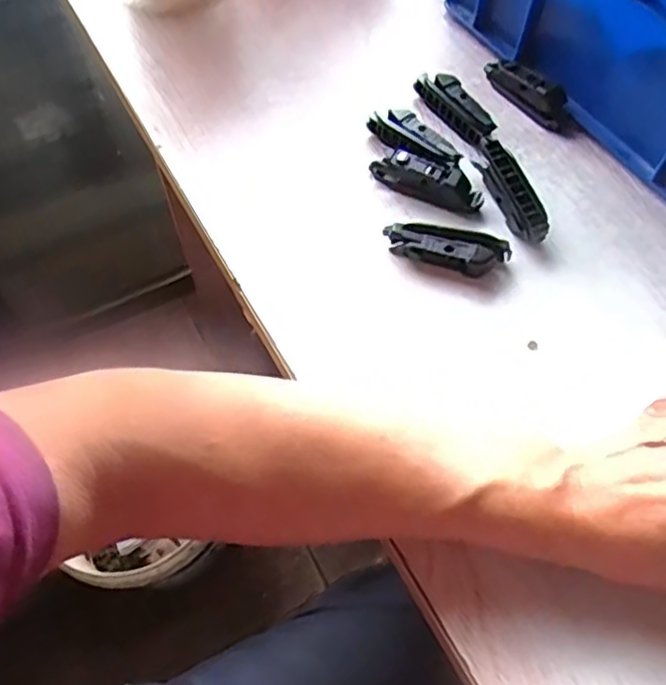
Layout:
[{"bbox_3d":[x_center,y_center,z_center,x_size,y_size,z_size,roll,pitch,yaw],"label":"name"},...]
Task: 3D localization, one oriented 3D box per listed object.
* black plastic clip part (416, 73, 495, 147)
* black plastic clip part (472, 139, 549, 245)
[{"bbox_3d":[0.090,-0.169,0.478,0.021,0.018,0.074,-28,66,-14],"label":"black plastic clip part"},{"bbox_3d":[0.118,-0.101,0.436,0.018,0.024,0.076,-18,63,-9],"label":"black plastic clip part"}]

